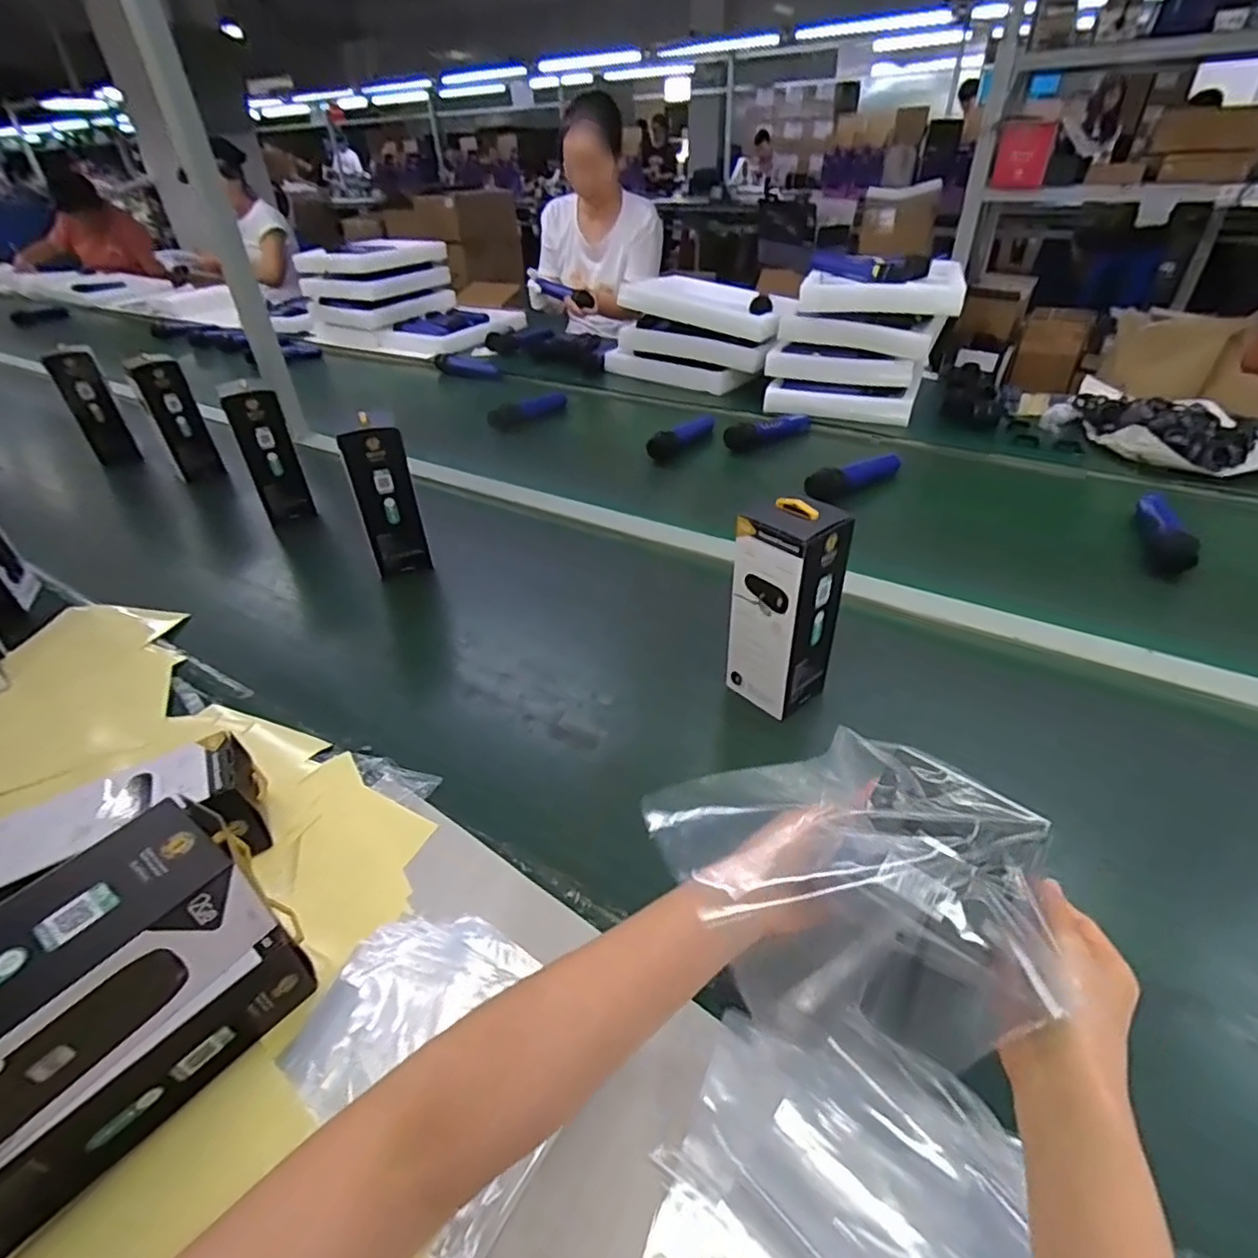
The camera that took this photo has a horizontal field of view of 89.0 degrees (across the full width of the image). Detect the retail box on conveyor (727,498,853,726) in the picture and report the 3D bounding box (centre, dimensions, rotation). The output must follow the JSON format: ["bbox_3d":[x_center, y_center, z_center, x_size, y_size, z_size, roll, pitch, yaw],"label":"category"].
[{"bbox_3d":[0.147,-0.012,0.617,0.073,0.225,0.076,-29,44,-29],"label":"retail box on conveyor"}]

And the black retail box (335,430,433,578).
[{"bbox_3d":[-0.320,-0.166,0.854,0.075,0.193,0.043,-15,39,-14],"label":"black retail box"}]

